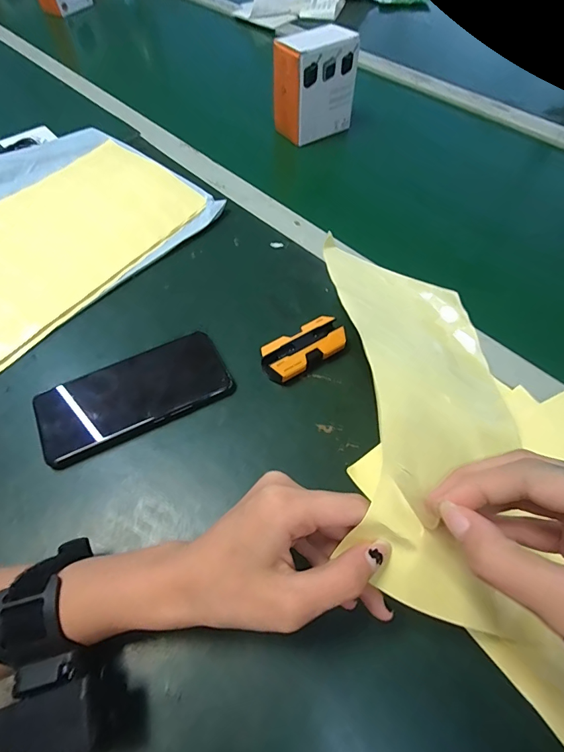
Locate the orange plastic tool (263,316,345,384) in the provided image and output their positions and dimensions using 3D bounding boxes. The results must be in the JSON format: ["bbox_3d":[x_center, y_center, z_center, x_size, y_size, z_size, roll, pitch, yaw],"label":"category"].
[{"bbox_3d":[0.018,-0.023,0.359,0.079,0.021,0.038,-28,62,-17],"label":"orange plastic tool"}]

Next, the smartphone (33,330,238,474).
[{"bbox_3d":[-0.125,0.014,0.338,0.156,0.011,0.077,-25,61,-16],"label":"smartphone"}]

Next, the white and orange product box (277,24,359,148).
[{"bbox_3d":[0.048,-0.405,0.550,0.102,0.113,0.048,-32,62,-19],"label":"white and orange product box"}]

